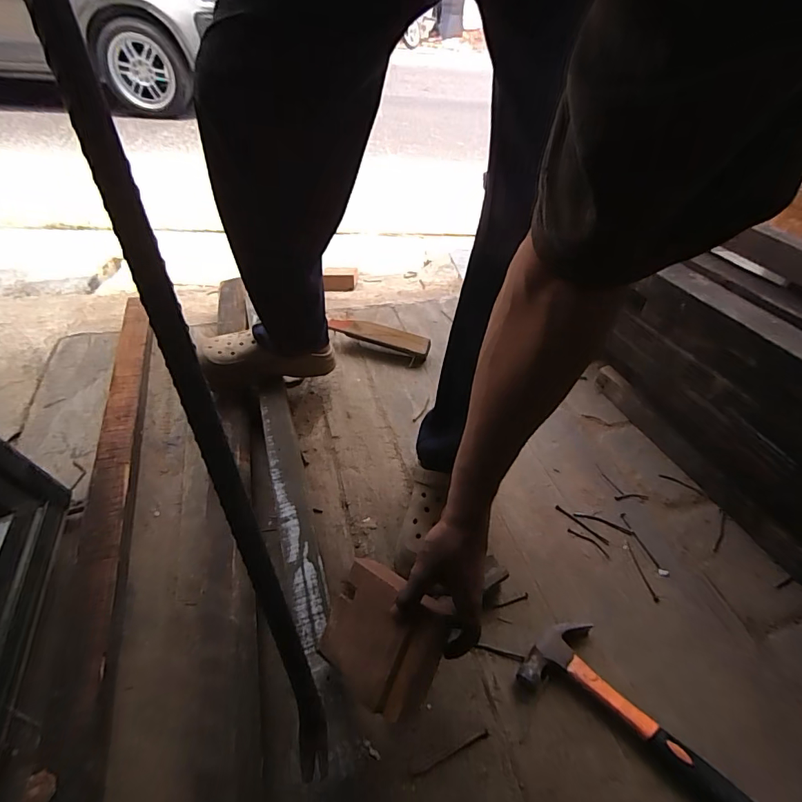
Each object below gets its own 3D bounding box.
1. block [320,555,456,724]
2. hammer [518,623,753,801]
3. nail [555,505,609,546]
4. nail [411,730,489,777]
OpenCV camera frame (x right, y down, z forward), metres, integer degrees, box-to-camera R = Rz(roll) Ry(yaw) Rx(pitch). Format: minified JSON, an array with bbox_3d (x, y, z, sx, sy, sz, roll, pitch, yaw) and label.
[{"bbox_3d":[-0.022,0.232,0.436,0.119,0.037,0.109,14,76,36],"label":"block"},{"bbox_3d":[0.318,0.397,0.535,0.327,0.027,0.104,27,47,22],"label":"hammer"},{"bbox_3d":[0.310,0.213,0.747,0.010,0.004,0.099,-32,54,-33],"label":"nail"},{"bbox_3d":[0.059,0.414,0.508,0.100,0.006,0.007,-15,47,-20],"label":"nail"}]

